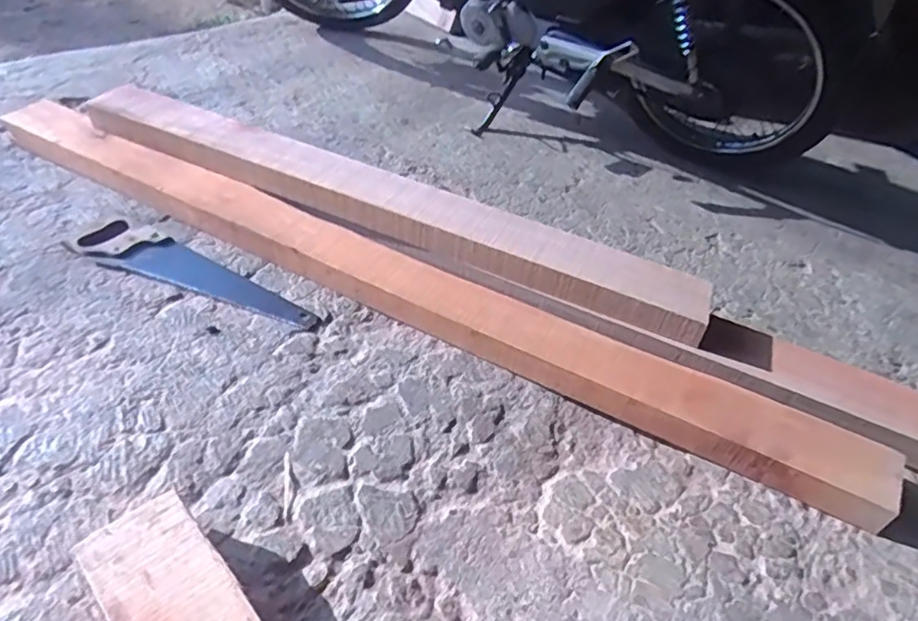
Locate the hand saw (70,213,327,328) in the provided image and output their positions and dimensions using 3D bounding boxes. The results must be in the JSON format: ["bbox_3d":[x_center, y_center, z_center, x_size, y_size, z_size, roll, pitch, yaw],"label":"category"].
[{"bbox_3d":[-0.504,-0.071,1.117,0.517,0.033,0.122,21,44,16],"label":"hand saw"}]

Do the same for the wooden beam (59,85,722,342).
[{"bbox_3d":[-0.186,-0.229,1.203,1.354,0.103,0.139,21,44,15],"label":"wooden beam"}]

